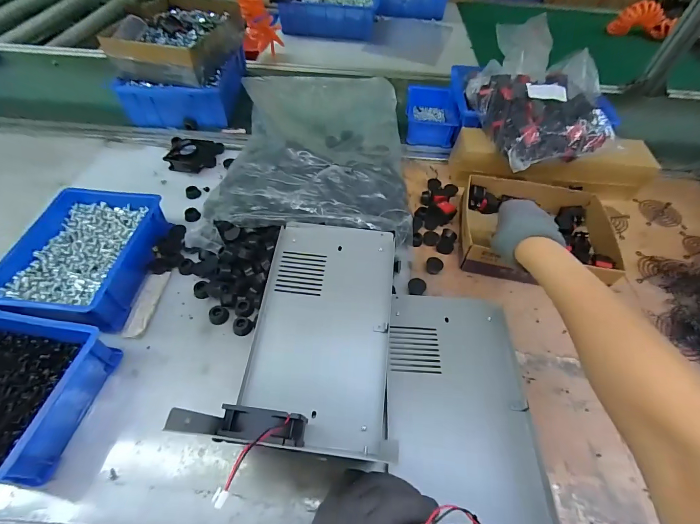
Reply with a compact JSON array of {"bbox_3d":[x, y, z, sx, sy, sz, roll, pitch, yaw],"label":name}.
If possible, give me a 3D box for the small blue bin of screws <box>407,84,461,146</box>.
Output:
[{"bbox_3d":[0.169,-0.309,0.717,0.097,0.051,0.163,5,53,1],"label":"small blue bin of screws"}]

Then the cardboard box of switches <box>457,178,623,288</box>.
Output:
[{"bbox_3d":[0.279,-0.050,0.522,0.209,0.046,0.179,12,54,7],"label":"cardboard box of switches"}]

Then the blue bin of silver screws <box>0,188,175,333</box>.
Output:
[{"bbox_3d":[-0.356,-0.010,0.463,0.154,0.063,0.201,6,53,2],"label":"blue bin of silver screws"}]

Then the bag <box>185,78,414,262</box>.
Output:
[{"bbox_3d":[-0.059,-0.209,0.612,0.317,0.085,0.444,2,53,-1],"label":"bag"}]

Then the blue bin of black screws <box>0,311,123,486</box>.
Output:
[{"bbox_3d":[-0.379,0.131,0.358,0.194,0.071,0.146,10,53,4],"label":"blue bin of black screws"}]

